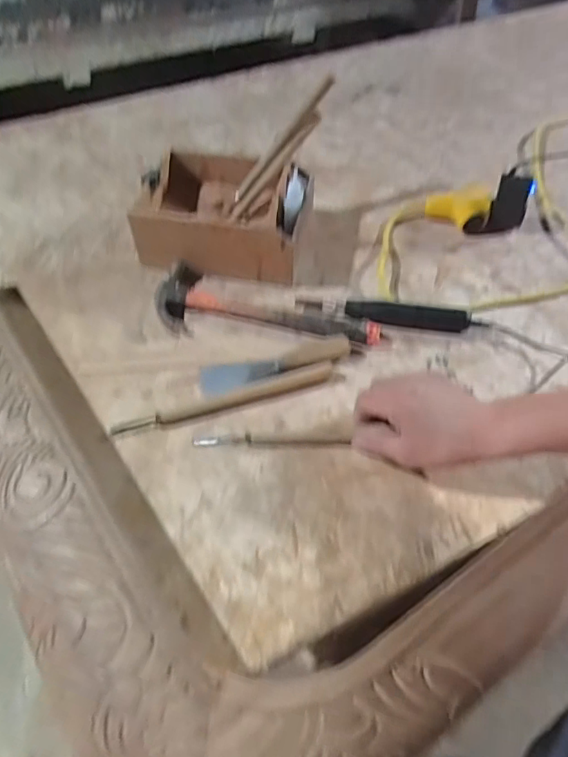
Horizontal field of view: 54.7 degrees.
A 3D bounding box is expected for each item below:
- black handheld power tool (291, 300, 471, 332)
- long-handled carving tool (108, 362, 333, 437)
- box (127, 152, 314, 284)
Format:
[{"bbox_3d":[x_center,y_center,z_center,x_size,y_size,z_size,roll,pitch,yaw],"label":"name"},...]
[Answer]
[{"bbox_3d":[0.114,-0.077,0.641,0.195,0.022,0.023,8,50,8],"label":"black handheld power tool"},{"bbox_3d":[-0.061,0.023,0.564,0.229,0.017,0.019,-15,51,-11],"label":"long-handled carving tool"},{"bbox_3d":[-0.074,-0.210,0.711,0.201,0.086,0.163,5,50,6],"label":"box"}]

